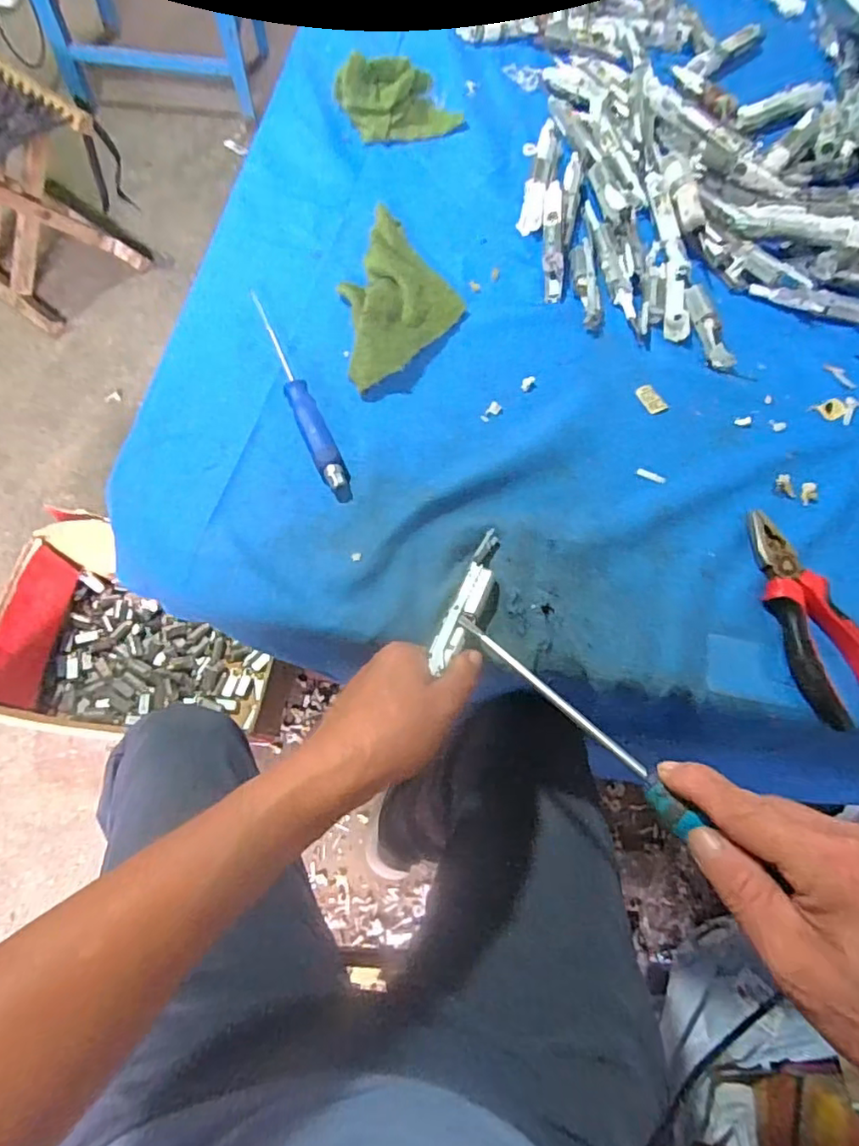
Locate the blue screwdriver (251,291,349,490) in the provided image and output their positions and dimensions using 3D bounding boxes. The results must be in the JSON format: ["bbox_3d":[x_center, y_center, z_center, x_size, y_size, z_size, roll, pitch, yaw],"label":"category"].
[{"bbox_3d":[-0.101,-0.140,0.437,0.020,0.019,0.184,-22,73,-14],"label":"blue screwdriver"}]

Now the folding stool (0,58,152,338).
[{"bbox_3d":[-0.792,-0.724,1.110,0.315,0.316,0.278,34,69,7],"label":"folding stool"}]

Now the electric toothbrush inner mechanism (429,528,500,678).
[{"bbox_3d":[0.026,0.018,0.381,0.019,0.012,0.103,23,64,6],"label":"electric toothbrush inner mechanism"}]

